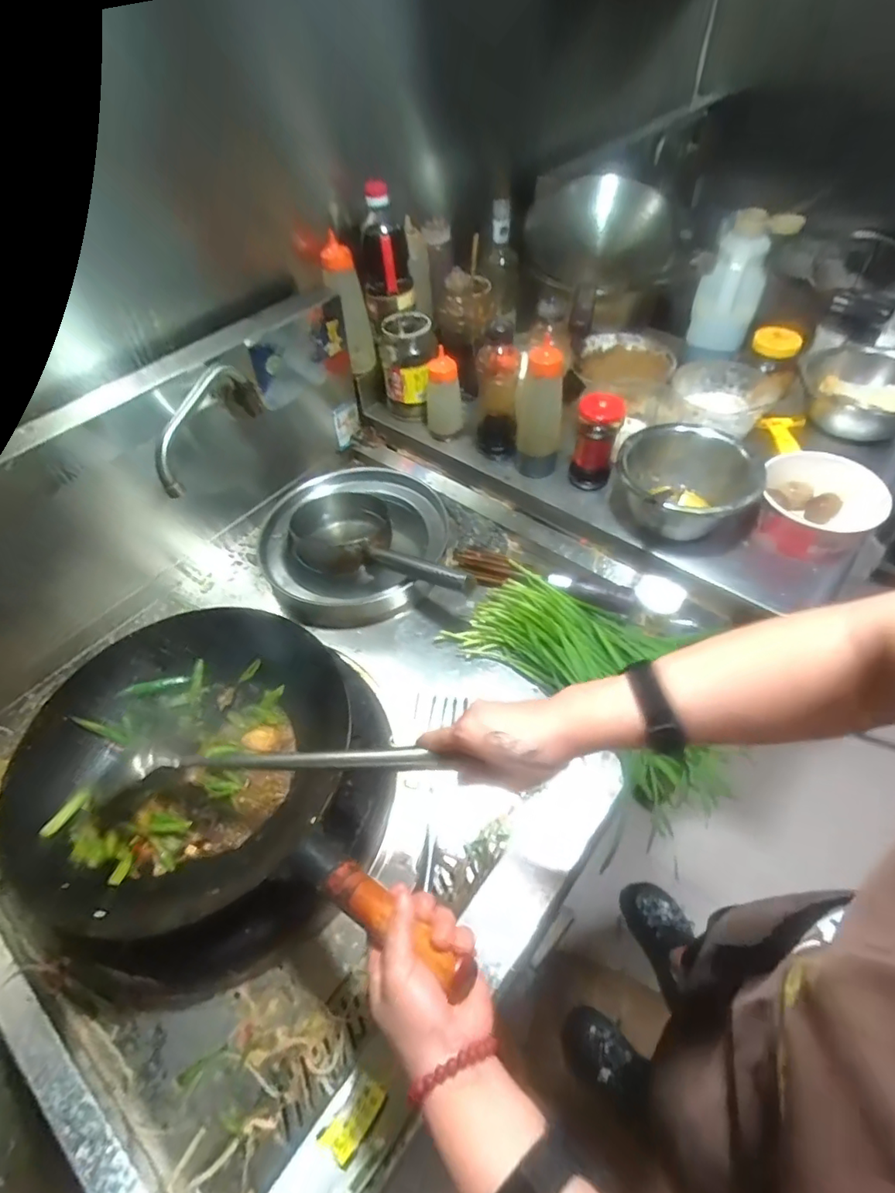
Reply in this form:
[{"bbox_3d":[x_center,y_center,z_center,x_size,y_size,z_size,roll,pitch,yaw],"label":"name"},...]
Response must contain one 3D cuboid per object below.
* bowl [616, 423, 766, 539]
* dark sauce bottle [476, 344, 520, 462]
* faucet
[{"bbox_3d":[0.346,-0.155,0.808,0.188,0.118,0.197,-2,51,2],"label":"bowl"},{"bbox_3d":[0.083,-0.317,0.898,0.069,0.188,0.058,0,52,4],"label":"dark sauce bottle"},{"bbox_3d":[-0.327,-0.245,0.749,0.051,0.129,0.214,13,54,13],"label":"faucet"}]

